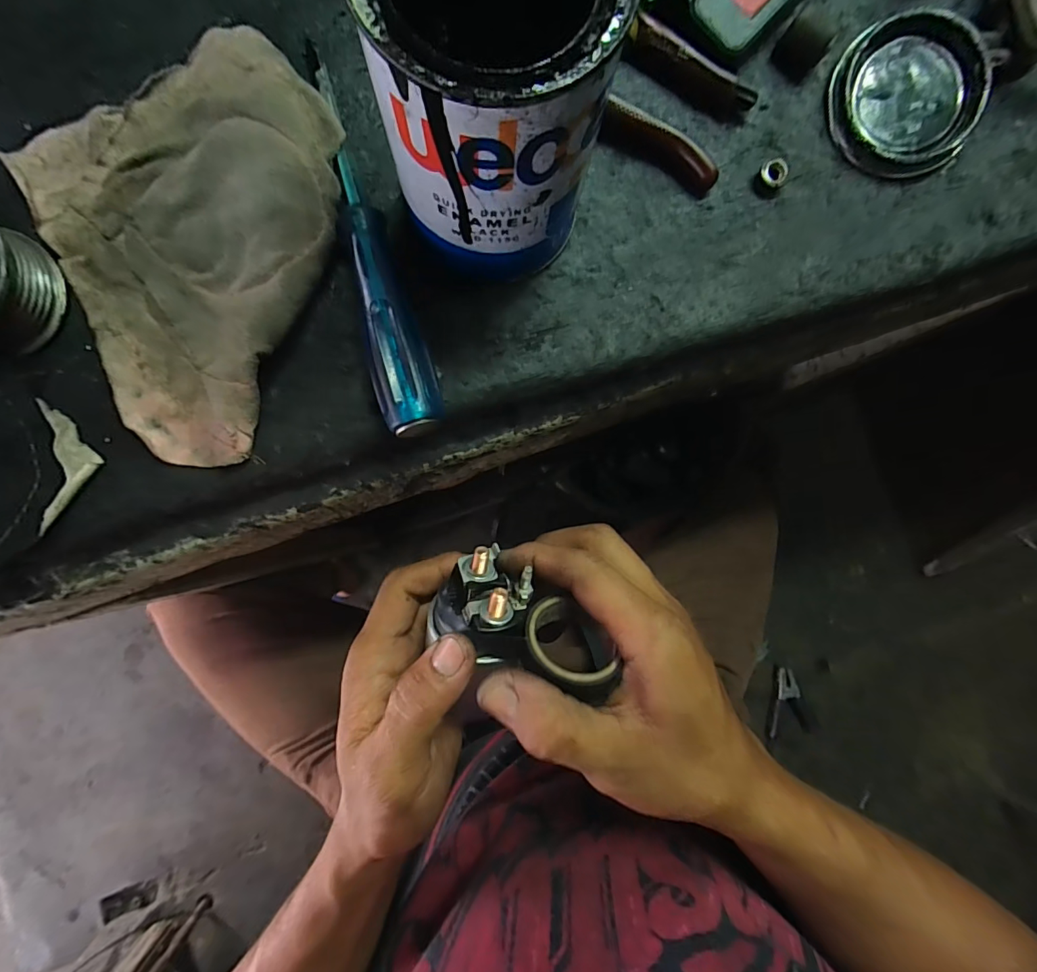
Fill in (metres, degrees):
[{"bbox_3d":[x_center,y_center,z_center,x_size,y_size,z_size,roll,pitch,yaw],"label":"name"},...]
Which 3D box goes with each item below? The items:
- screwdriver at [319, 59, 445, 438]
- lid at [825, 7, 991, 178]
[{"bbox_3d":[-0.065,-0.105,0.208,0.025,0.025,0.168,-15,89,-4],"label":"screwdriver"},{"bbox_3d":[0.197,-0.196,0.232,0.068,0.019,0.068,0,88,-4],"label":"lid"}]

